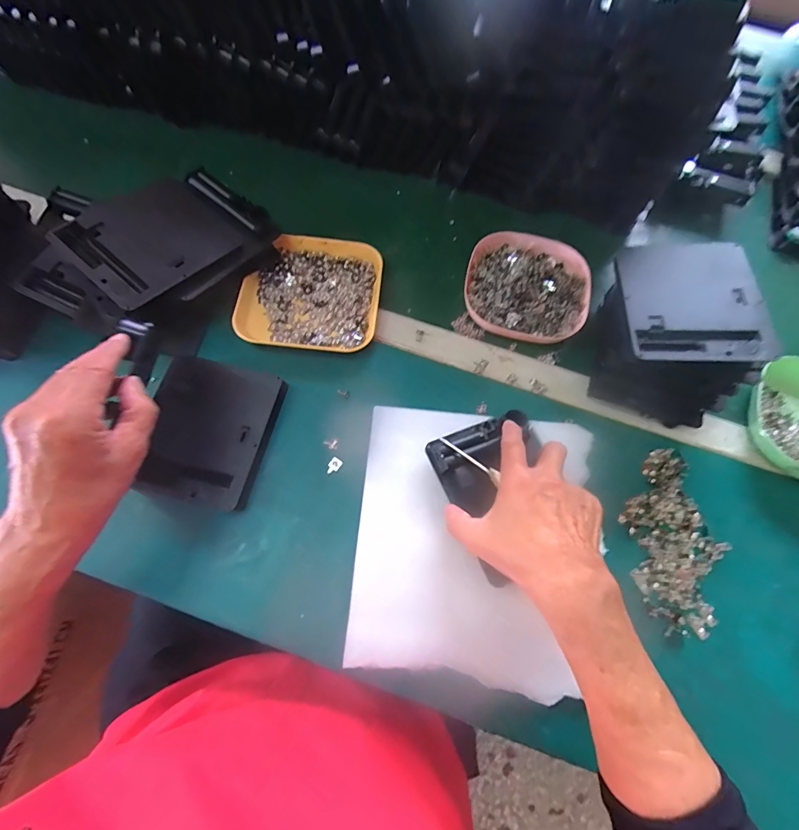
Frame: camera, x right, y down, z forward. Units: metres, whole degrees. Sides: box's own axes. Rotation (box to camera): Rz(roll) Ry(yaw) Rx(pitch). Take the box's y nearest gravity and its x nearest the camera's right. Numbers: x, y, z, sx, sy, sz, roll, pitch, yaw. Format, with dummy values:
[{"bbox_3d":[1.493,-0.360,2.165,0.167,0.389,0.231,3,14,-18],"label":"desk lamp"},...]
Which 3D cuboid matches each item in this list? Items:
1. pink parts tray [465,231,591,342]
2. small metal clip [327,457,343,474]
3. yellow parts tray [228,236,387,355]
[{"bbox_3d":[0.147,-0.149,0.481,0.135,0.024,0.133,11,72,2],"label":"pink parts tray"},{"bbox_3d":[-0.062,0.049,0.410,0.011,0.004,0.017,30,70,8],"label":"small metal clip"},{"bbox_3d":[-0.095,-0.137,0.469,0.144,0.022,0.142,5,68,-2],"label":"yellow parts tray"}]

